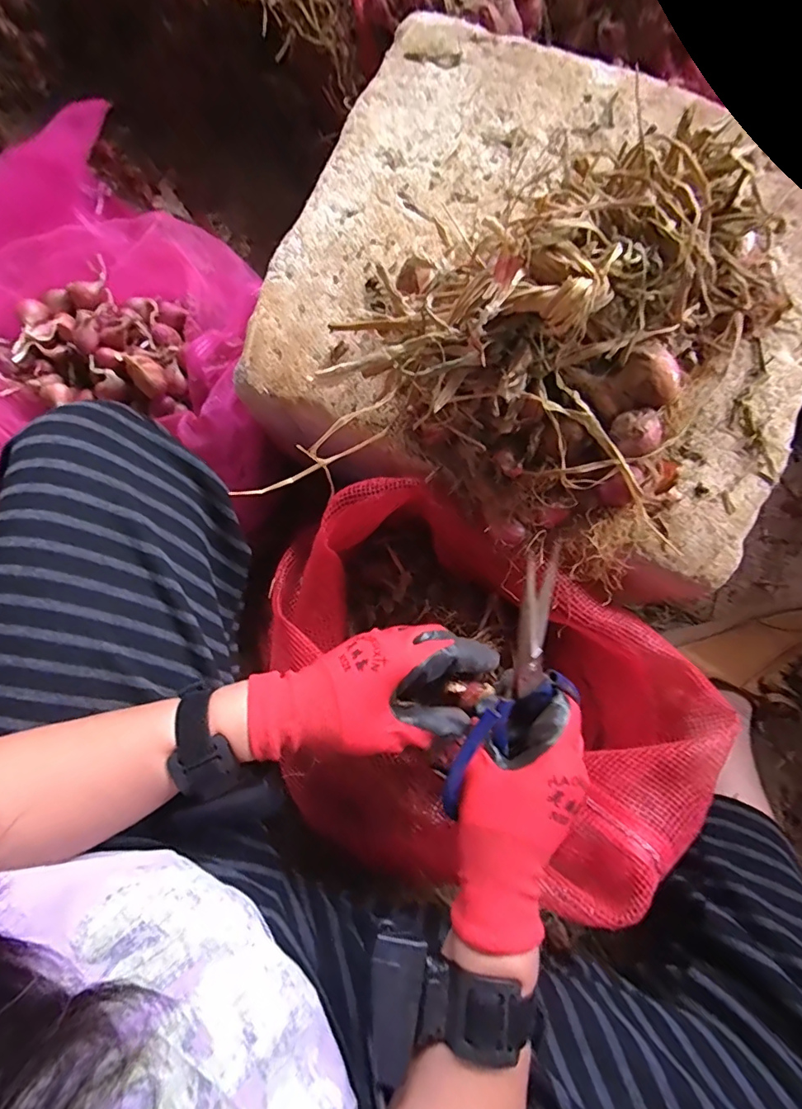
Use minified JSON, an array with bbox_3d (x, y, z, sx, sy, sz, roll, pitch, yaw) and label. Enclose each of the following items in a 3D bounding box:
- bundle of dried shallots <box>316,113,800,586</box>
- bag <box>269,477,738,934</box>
[{"bbox_3d":[0.110,-0.137,0.330,0.249,0.142,0.222,34,81,6],"label":"bundle of dried shallots"},{"bbox_3d":[0.043,0.130,0.424,0.365,0.138,0.276,33,81,6],"label":"bag"}]

